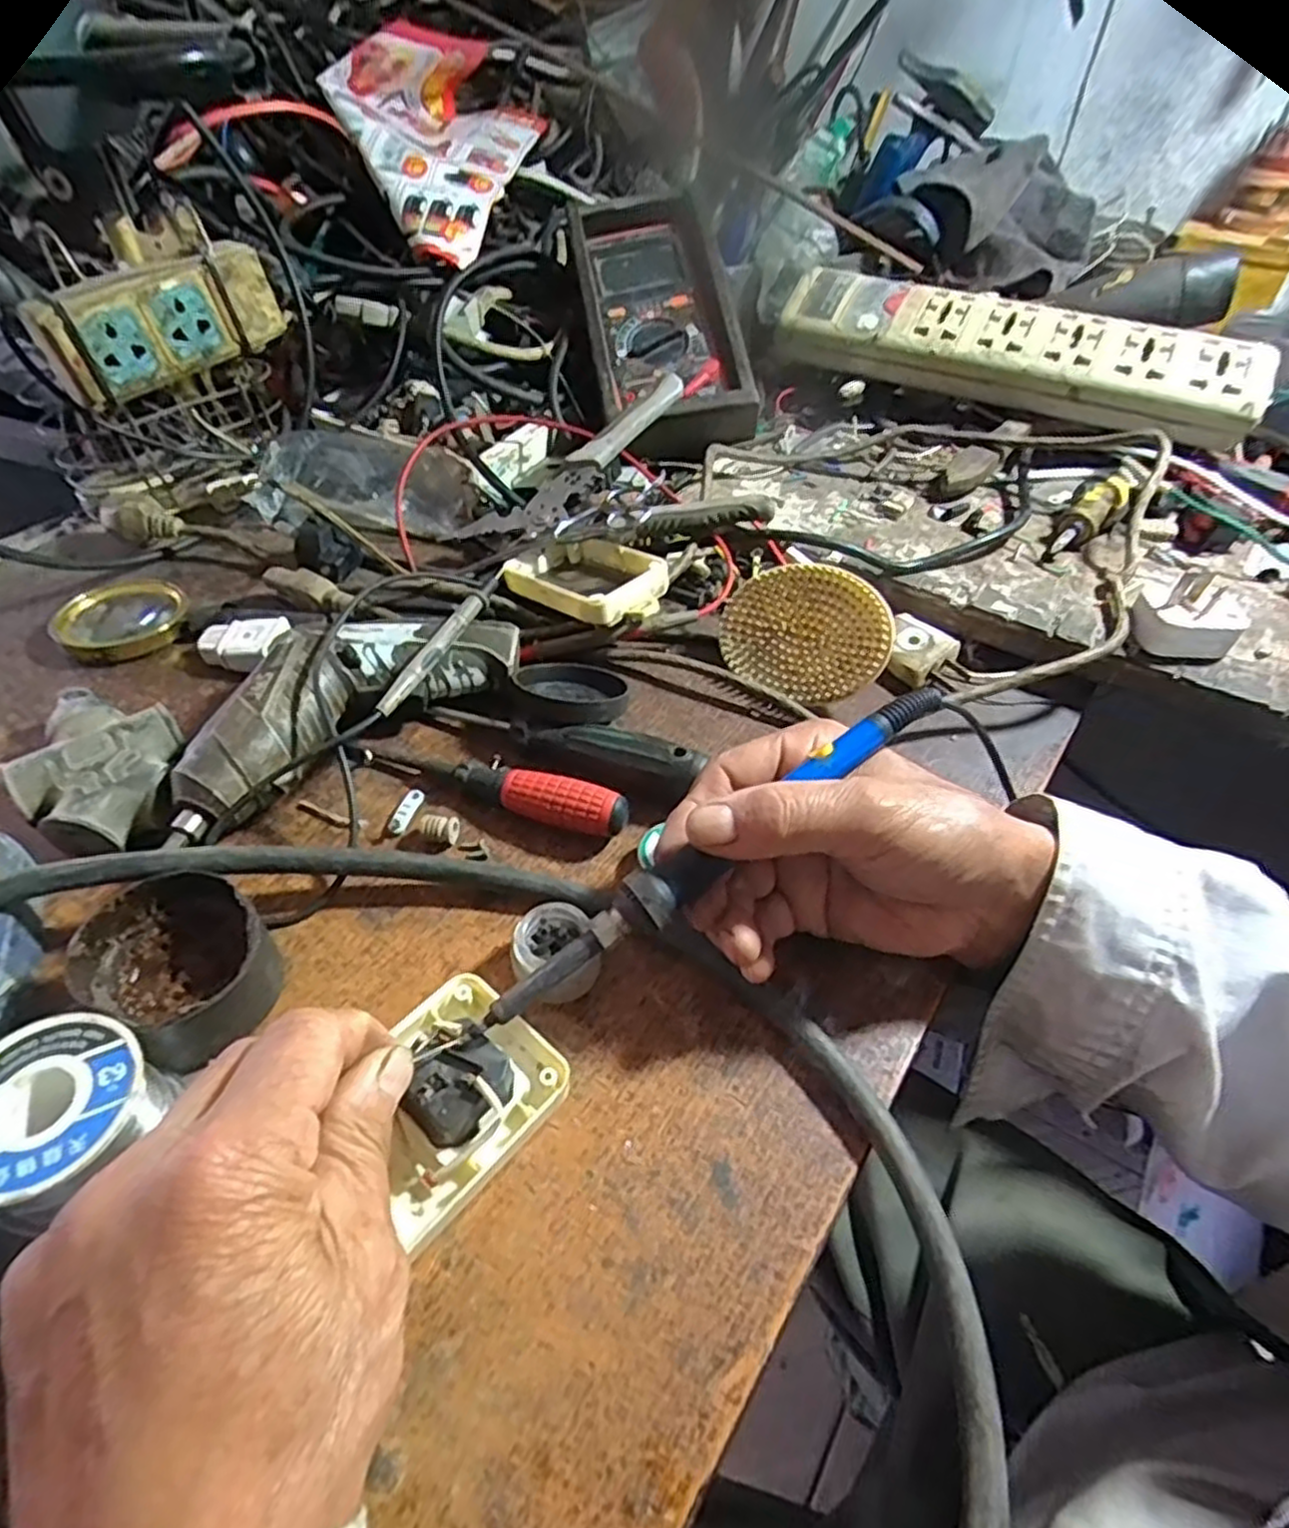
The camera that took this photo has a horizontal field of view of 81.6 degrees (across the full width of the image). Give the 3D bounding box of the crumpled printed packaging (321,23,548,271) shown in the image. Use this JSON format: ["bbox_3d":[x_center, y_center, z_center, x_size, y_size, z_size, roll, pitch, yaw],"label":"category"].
[{"bbox_3d":[-0.166,-0.510,0.606,0.169,0.084,0.306,-6,62,-6],"label":"crumpled printed packaging"}]

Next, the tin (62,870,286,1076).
[{"bbox_3d":[-0.168,0.075,0.275,0.062,0.040,0.055,25,53,20],"label":"tin"}]

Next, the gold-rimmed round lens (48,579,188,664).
[{"bbox_3d":[-0.303,-0.086,0.432,0.064,0.015,0.069,0,49,0],"label":"gold-rimmed round lens"}]

